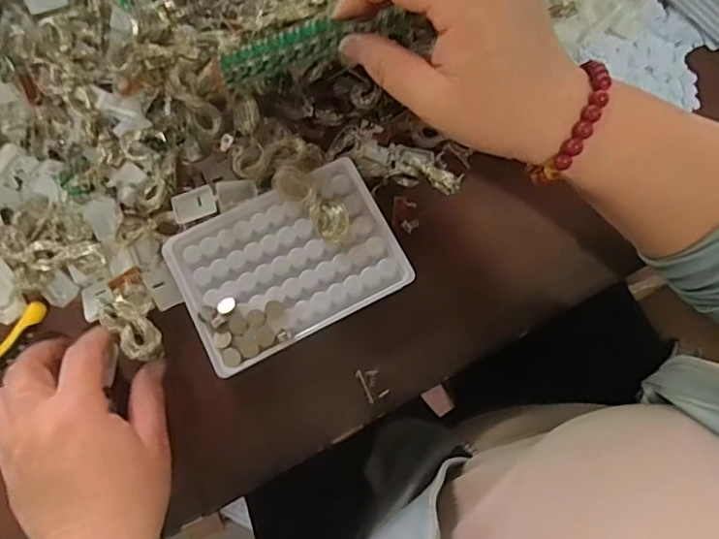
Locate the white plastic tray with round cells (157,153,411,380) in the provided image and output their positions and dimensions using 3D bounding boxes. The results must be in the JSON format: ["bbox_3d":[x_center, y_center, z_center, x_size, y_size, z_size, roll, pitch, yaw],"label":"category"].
[{"bbox_3d":[-0.045,-0.004,0.347,0.133,0.016,0.095,-26,77,-7],"label":"white plastic tray with round cells"}]

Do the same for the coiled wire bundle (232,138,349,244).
[{"bbox_3d":[-0.035,-0.059,0.350,0.088,0.019,0.046,40,78,9],"label":"coiled wire bundle"}]

